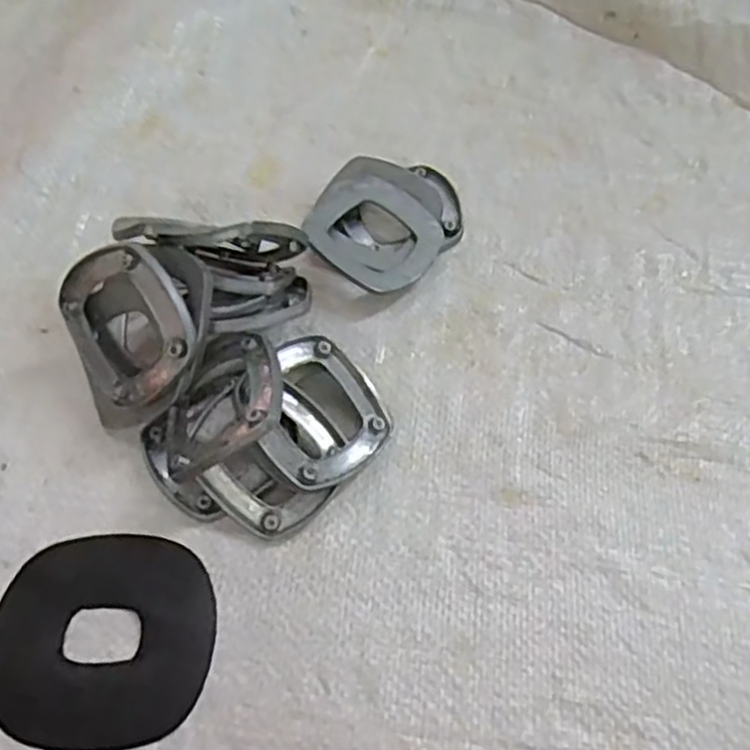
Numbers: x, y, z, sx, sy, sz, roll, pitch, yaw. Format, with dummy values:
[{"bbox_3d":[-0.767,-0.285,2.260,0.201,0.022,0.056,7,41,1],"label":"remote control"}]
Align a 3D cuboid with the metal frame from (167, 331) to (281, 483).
[{"bbox_3d":[-0.063,0.011,0.303,0.055,0.010,0.061,-27,44,18],"label":"metal frame"}]

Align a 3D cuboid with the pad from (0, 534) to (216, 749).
[{"bbox_3d":[-0.103,0.098,0.285,0.080,0.004,0.076,0,62,-4],"label":"pad"}]

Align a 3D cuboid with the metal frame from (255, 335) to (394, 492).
[{"bbox_3d":[-0.024,0.015,0.317,0.059,0.006,0.059,-34,87,-30],"label":"metal frame"}]

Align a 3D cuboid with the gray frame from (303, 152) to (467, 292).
[{"bbox_3d":[0.005,-0.078,0.382,0.067,0.020,0.086,33,65,14],"label":"gray frame"}]

